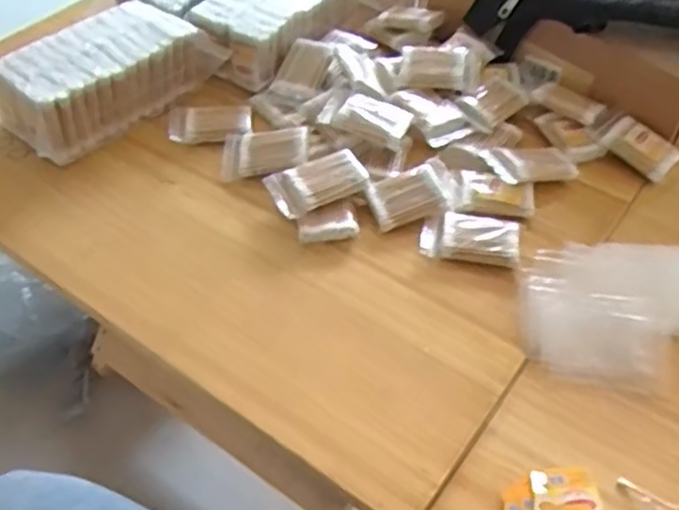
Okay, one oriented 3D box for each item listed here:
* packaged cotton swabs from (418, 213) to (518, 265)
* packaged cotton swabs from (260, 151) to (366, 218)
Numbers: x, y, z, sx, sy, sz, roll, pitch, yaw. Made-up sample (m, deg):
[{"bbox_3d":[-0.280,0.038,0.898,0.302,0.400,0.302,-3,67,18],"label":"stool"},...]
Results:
[{"bbox_3d":[0.127,-0.018,0.679,0.092,0.018,0.057,8,53,9],"label":"packaged cotton swabs"},{"bbox_3d":[-0.023,-0.071,0.713,0.094,0.032,0.061,-25,54,-21],"label":"packaged cotton swabs"}]

